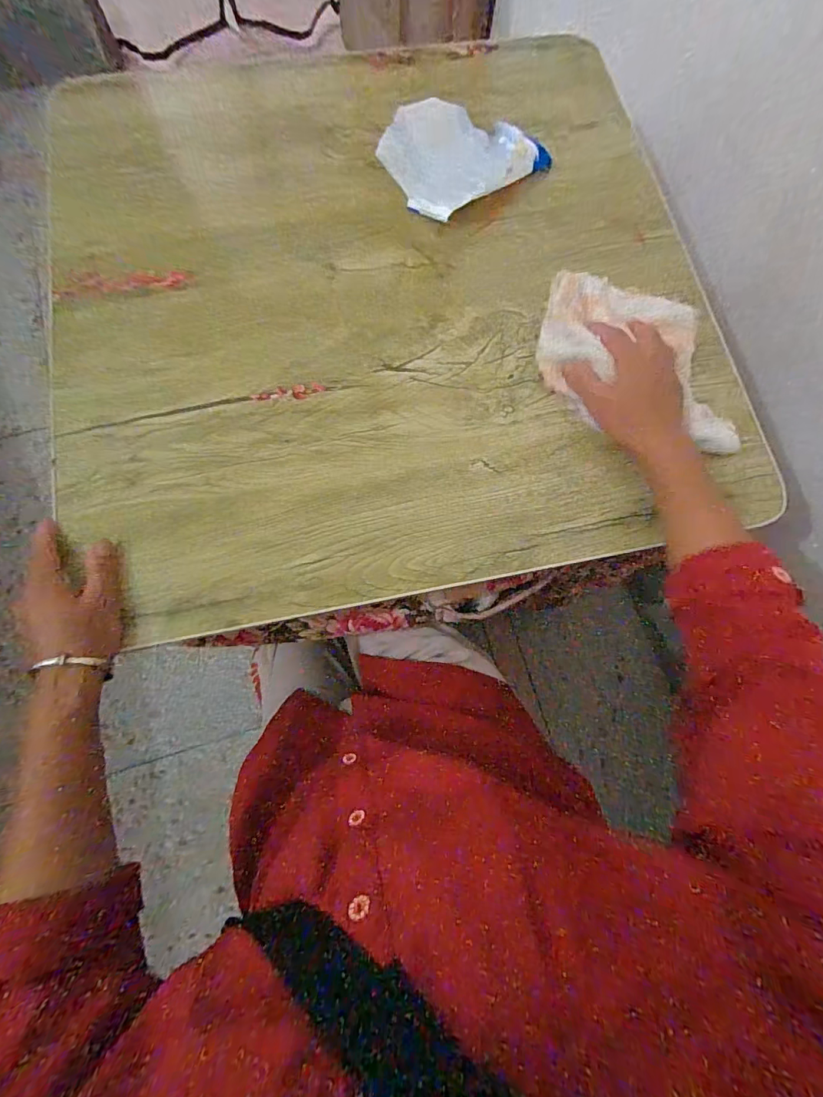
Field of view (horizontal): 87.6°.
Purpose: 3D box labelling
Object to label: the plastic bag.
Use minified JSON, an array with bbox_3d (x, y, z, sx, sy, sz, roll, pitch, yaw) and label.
[{"bbox_3d":[0.052,-0.447,0.482,0.167,0.024,0.134,-35,80,-9],"label":"plastic bag"}]

